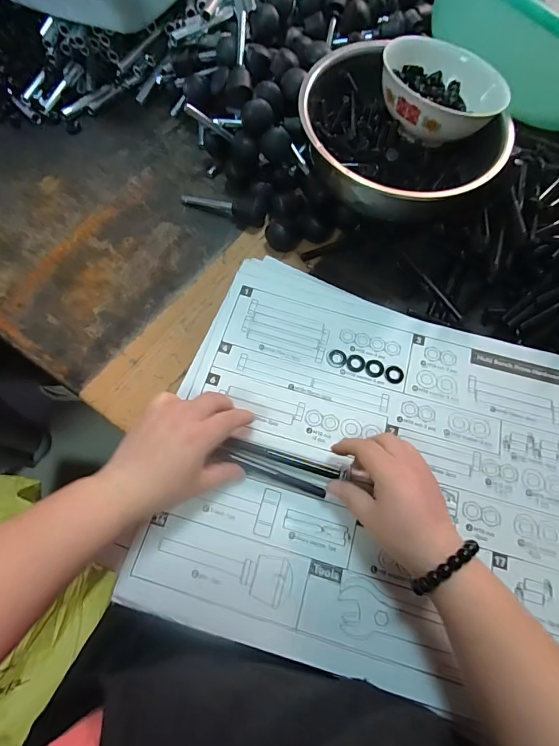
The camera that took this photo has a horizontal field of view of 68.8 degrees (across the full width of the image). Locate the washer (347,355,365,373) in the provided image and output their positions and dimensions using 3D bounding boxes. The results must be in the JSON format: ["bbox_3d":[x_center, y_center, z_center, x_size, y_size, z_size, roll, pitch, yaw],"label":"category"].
[{"bbox_3d":[0.079,-0.011,0.419,0.018,0.004,0.019,8,66,2],"label":"washer"}]

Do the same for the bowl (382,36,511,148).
[{"bbox_3d":[0.163,-0.293,0.424,0.123,0.050,0.116,0,65,-1],"label":"bowl"}]

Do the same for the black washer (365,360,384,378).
[{"bbox_3d":[0.098,-0.005,0.418,0.019,0.004,0.019,0,65,-1],"label":"black washer"}]

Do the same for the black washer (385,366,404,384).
[{"bbox_3d":[0.117,0.001,0.416,0.019,0.004,0.020,0,65,-1],"label":"black washer"}]

